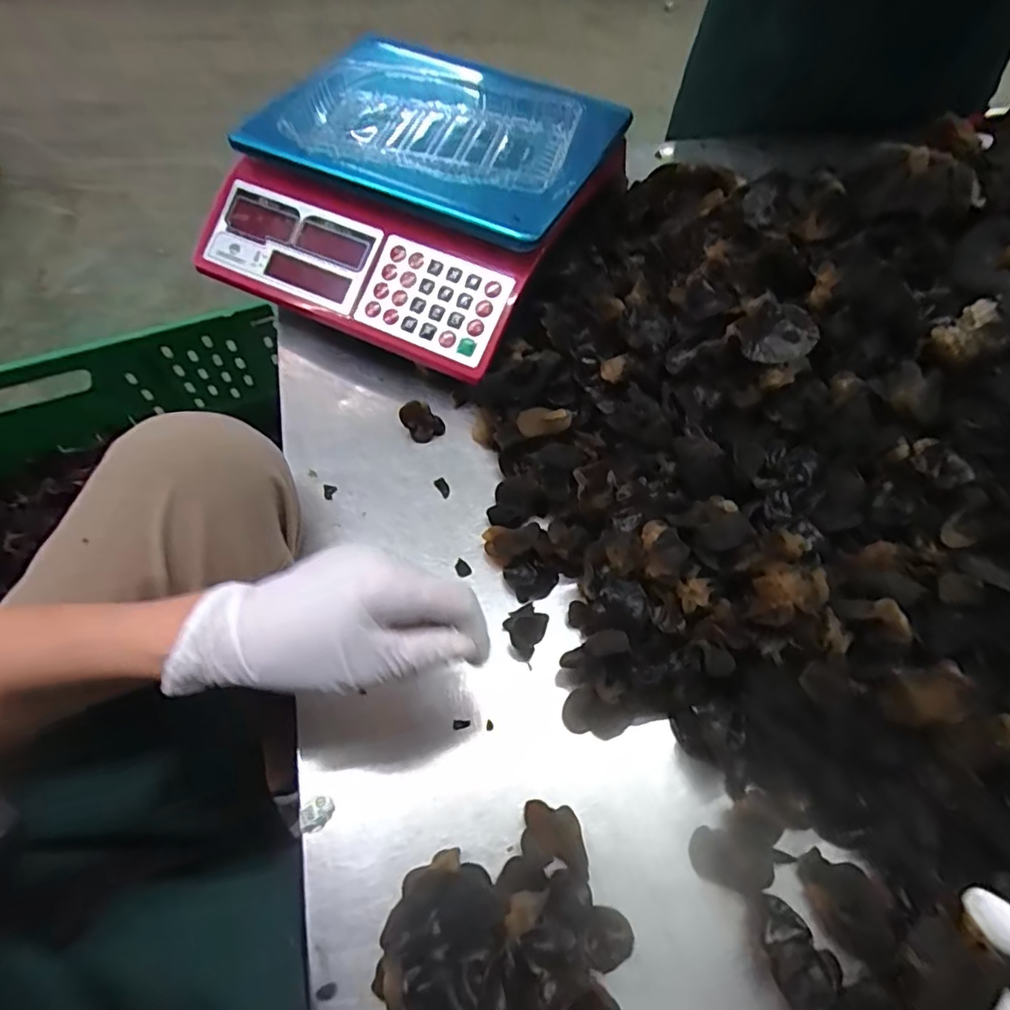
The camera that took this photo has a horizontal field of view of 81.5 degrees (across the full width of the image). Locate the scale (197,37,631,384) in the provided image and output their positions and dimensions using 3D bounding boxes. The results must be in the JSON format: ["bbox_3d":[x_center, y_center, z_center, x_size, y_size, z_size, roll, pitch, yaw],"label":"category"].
[{"bbox_3d":[-0.085,-0.287,0.524,0.294,0.118,0.294,27,63,14],"label":"scale"}]

